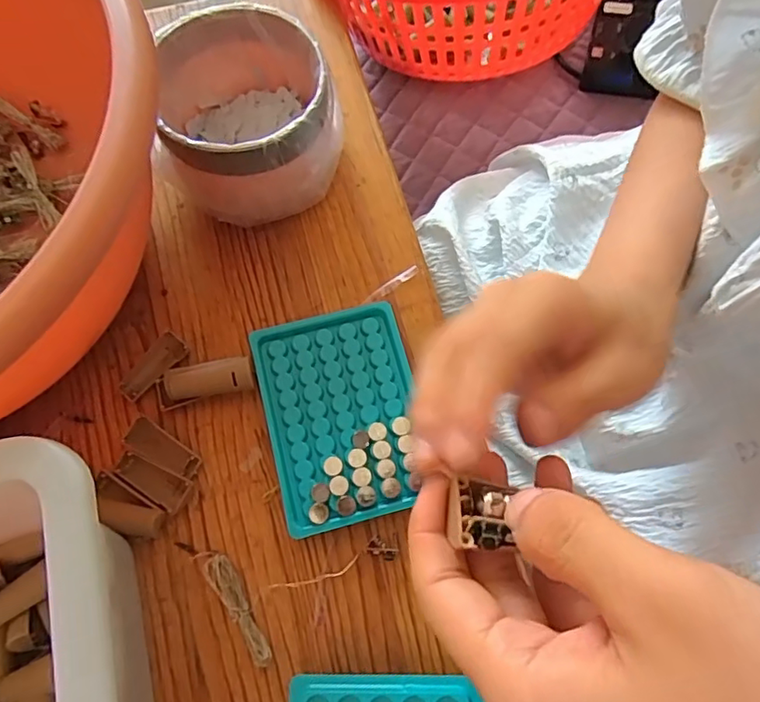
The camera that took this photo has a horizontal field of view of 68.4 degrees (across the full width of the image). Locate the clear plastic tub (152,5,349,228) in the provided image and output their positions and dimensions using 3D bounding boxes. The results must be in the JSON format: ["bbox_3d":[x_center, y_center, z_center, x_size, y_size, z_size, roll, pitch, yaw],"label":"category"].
[{"bbox_3d":[-0.087,-0.155,0.387,0.110,0.089,0.113,0,69,0],"label":"clear plastic tub"}]

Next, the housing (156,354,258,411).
[{"bbox_3d":[-0.110,0.019,0.353,0.061,0.020,0.024,-12,69,-5],"label":"housing"}]

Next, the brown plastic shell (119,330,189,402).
[{"bbox_3d":[-0.148,0.010,0.363,0.020,0.007,0.048,40,74,14],"label":"brown plastic shell"}]

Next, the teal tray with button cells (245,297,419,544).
[{"bbox_3d":[-0.023,0.039,0.351,0.093,0.014,0.130,-14,69,-5],"label":"teal tray with button cells"}]

